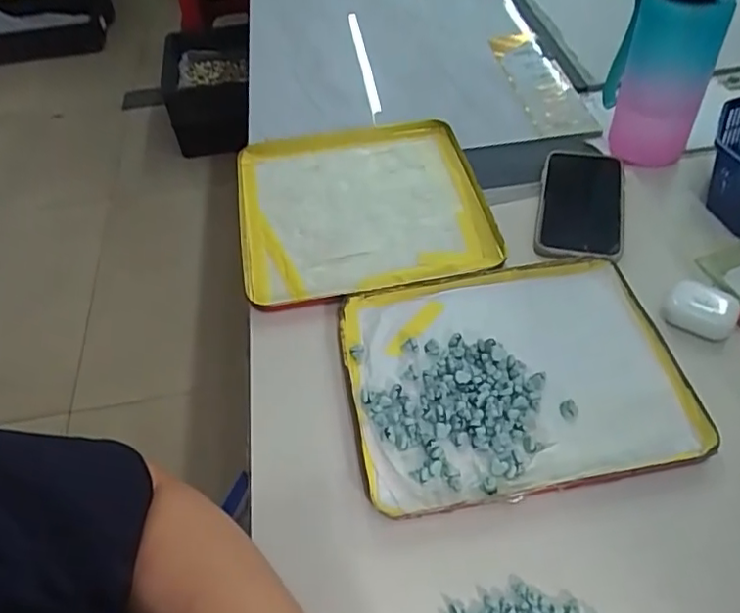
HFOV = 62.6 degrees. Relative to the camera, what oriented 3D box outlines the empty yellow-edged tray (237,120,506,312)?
[{"bbox_3d":[-0.011,-0.102,0.627,0.240,0.034,0.266,-8,49,-2],"label":"empty yellow-edged tray"}]

